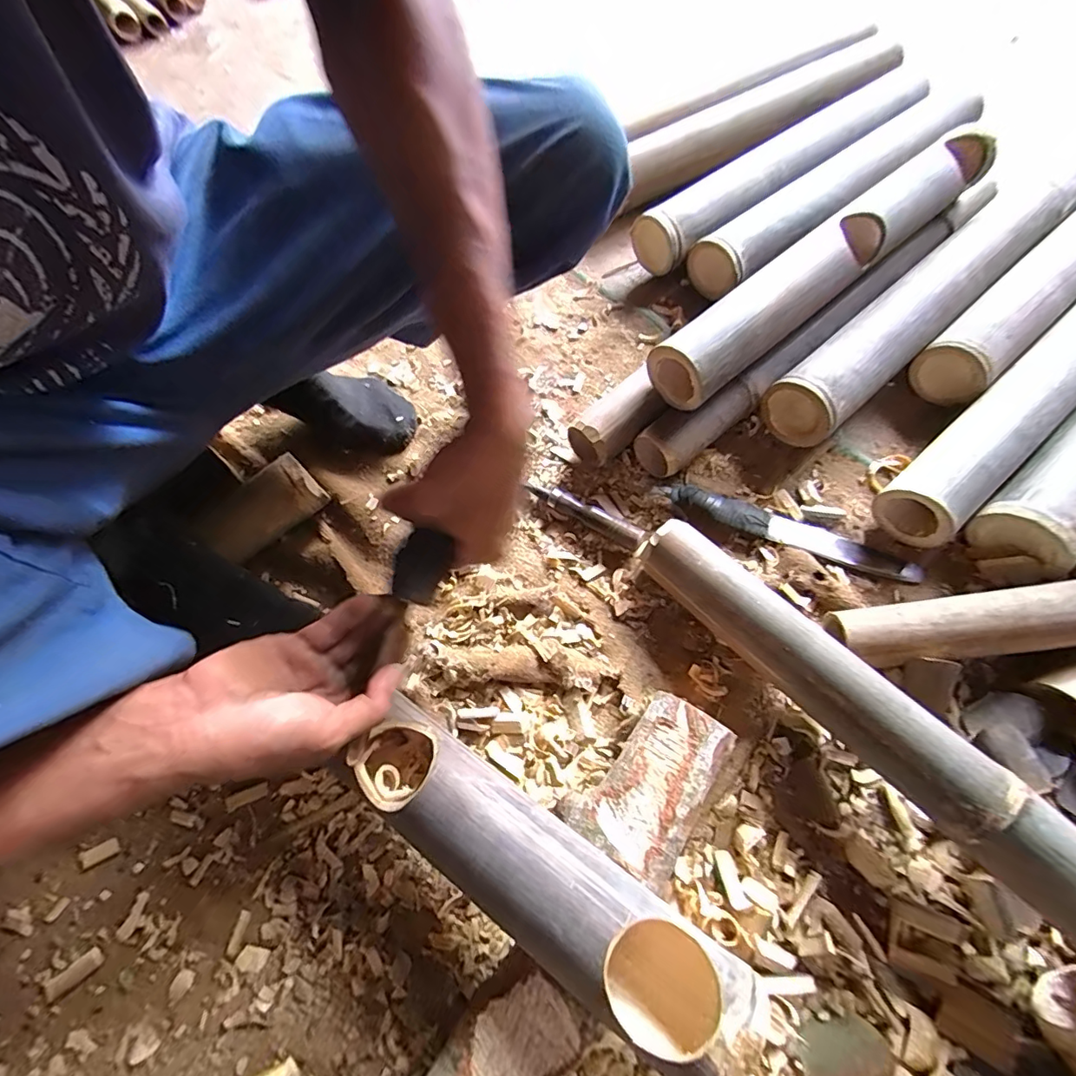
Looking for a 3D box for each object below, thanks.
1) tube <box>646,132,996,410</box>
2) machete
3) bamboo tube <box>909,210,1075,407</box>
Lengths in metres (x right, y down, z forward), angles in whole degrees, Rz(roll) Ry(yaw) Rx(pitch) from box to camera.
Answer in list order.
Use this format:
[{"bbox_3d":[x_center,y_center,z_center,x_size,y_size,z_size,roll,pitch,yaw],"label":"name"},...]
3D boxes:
[{"bbox_3d":[0.329,-0.304,0.577,0.495,0.084,0.073,-36,68,-13],"label":"tube"},{"bbox_3d":[0.261,-0.012,0.536,0.272,0.020,0.036,20,67,12],"label":"machete"},{"bbox_3d":[0.682,-0.358,0.653,0.579,0.077,0.077,-39,69,-15],"label":"bamboo tube"}]

